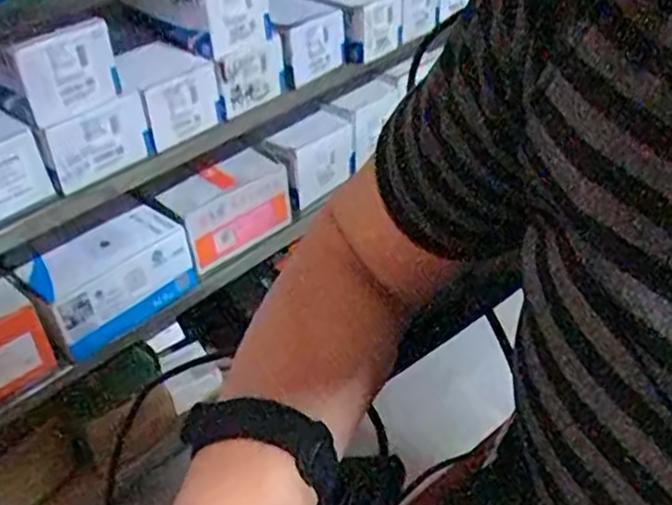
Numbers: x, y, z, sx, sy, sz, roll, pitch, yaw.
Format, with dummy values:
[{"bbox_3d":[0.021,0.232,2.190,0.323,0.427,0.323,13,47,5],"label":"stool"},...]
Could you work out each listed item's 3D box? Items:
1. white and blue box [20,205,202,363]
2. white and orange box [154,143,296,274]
[{"bbox_3d":[-0.282,0.034,0.892,0.184,0.111,0.082,-33,48,-32],"label":"white and blue box"},{"bbox_3d":[-0.158,-0.065,0.994,0.085,0.108,0.182,27,48,32],"label":"white and orange box"}]

